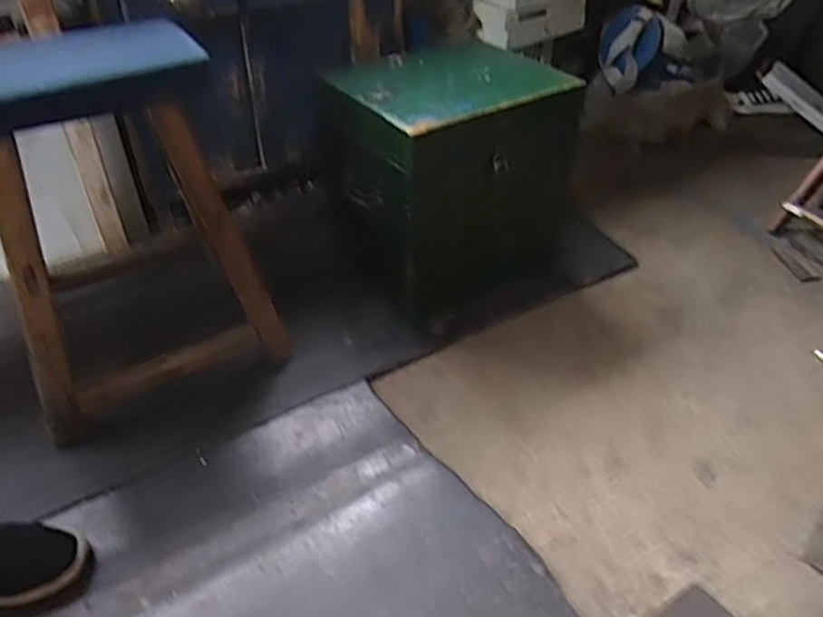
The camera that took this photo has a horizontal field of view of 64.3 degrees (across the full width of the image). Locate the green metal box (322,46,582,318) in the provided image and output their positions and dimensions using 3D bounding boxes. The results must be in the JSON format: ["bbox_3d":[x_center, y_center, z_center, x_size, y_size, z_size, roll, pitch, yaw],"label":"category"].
[{"bbox_3d":[0.075,-0.243,1.174,0.372,0.354,0.272,-26,47,-27],"label":"green metal box"}]

